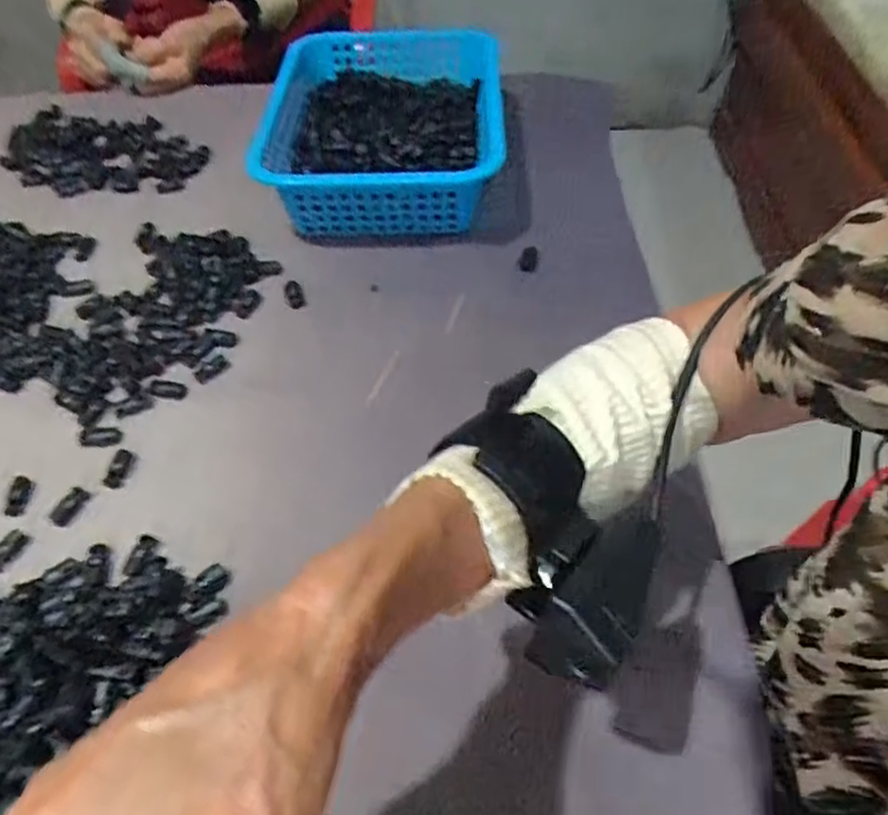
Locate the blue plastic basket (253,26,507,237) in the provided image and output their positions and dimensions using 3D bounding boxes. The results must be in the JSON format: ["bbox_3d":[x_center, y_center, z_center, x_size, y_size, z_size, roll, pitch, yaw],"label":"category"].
[{"bbox_3d":[-0.058,-0.274,0.680,0.216,0.091,0.277,0,50,1],"label":"blue plastic basket"}]

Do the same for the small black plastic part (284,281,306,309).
[{"bbox_3d":[-0.128,-0.094,0.590,0.015,0.016,0.025,-17,51,-13],"label":"small black plastic part"}]

